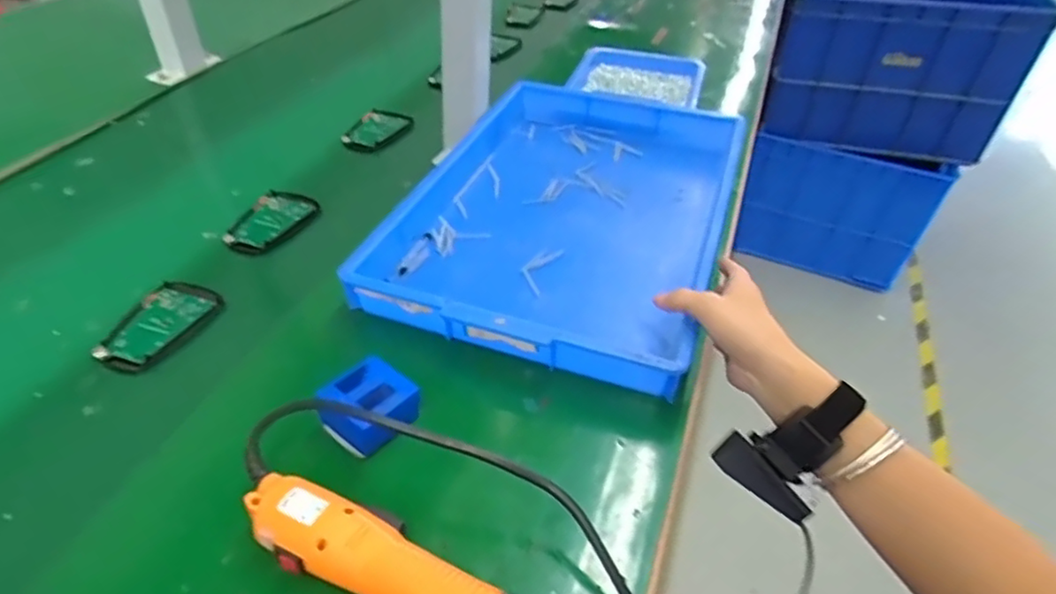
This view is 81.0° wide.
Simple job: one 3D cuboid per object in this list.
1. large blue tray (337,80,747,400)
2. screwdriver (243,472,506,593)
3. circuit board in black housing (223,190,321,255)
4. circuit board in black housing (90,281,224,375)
[{"bbox_3d":[0.042,-0.097,0.624,0.287,0.050,0.424,16,44,12],"label":"large blue tray"},{"bbox_3d":[-0.057,0.164,0.351,0.234,0.045,0.047,17,44,14],"label":"screwdriver"},{"bbox_3d":[-0.262,-0.077,0.626,0.062,0.010,0.093,17,44,14],"label":"circuit board in black housing"},{"bbox_3d":[-0.307,0.023,0.514,0.056,0.008,0.096,16,44,12],"label":"circuit board in black housing"}]

